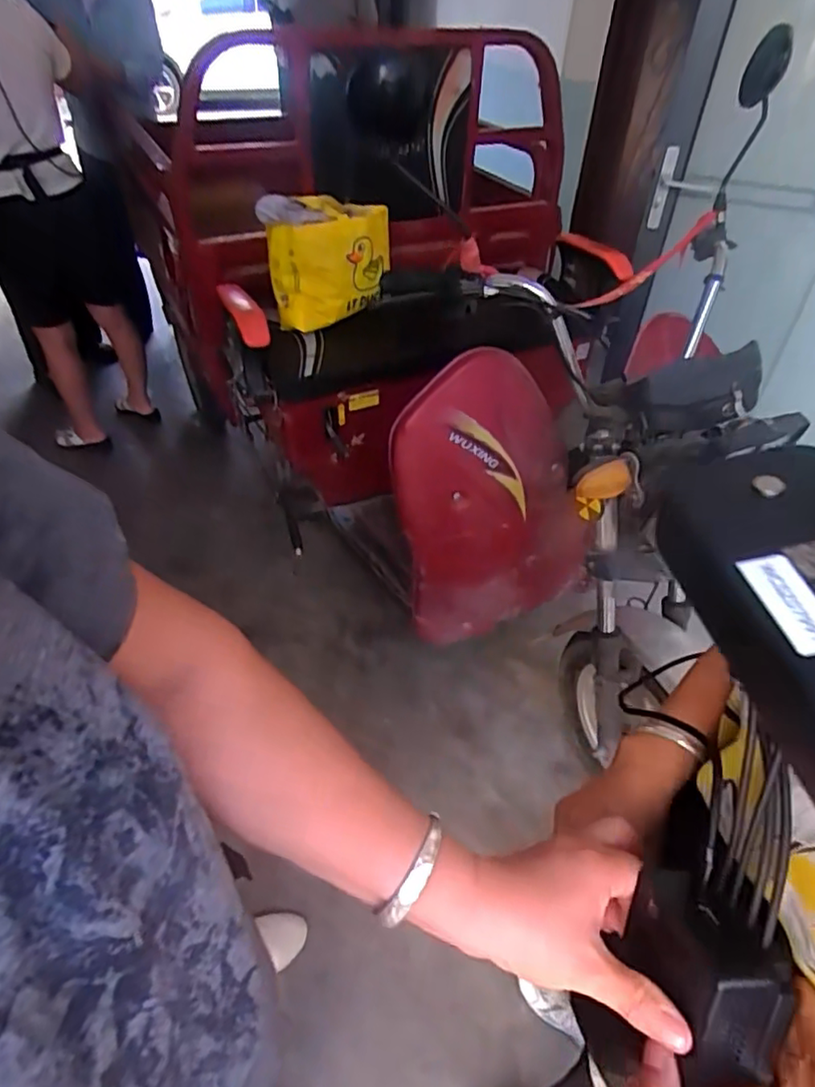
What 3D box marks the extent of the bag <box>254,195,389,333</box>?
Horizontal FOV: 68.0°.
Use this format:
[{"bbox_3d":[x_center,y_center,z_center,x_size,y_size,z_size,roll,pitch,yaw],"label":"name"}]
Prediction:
[{"bbox_3d":[-0.184,-0.656,1.416,0.286,0.233,0.179,-7,44,-11],"label":"bag"}]

